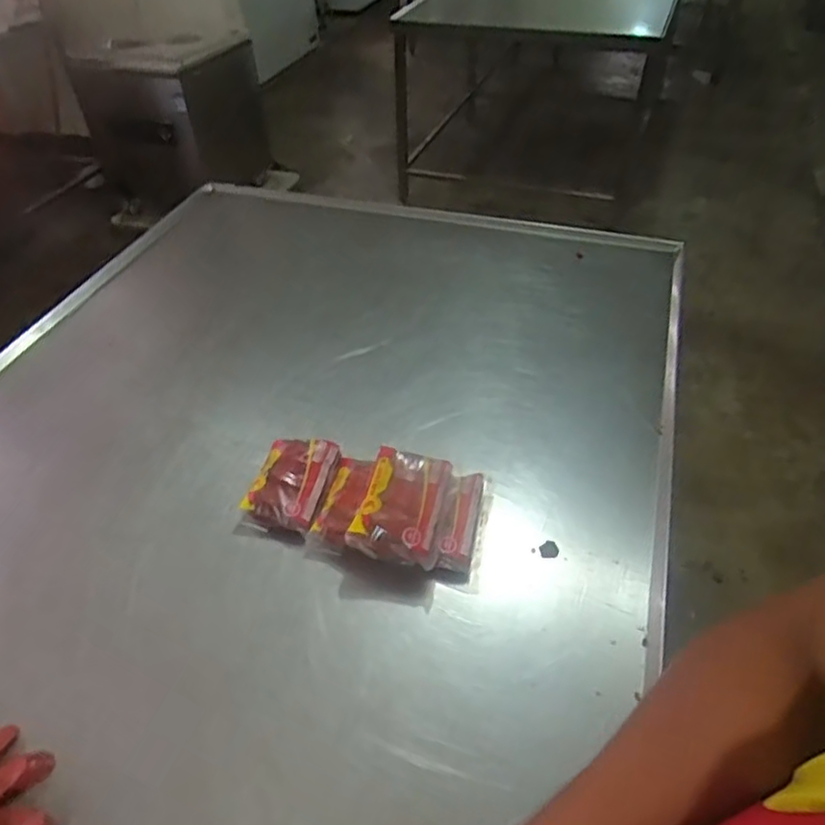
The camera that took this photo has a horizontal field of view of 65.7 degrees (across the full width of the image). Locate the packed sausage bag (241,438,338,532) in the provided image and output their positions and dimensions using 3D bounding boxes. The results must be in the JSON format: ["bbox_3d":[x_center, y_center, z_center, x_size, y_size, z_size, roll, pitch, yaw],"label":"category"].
[{"bbox_3d":[-0.159,0.093,0.859,0.099,0.063,0.128,10,46,12],"label":"packed sausage bag"}]

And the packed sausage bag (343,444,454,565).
[{"bbox_3d":[-0.014,0.109,0.785,0.097,0.040,0.135,11,46,13],"label":"packed sausage bag"}]

